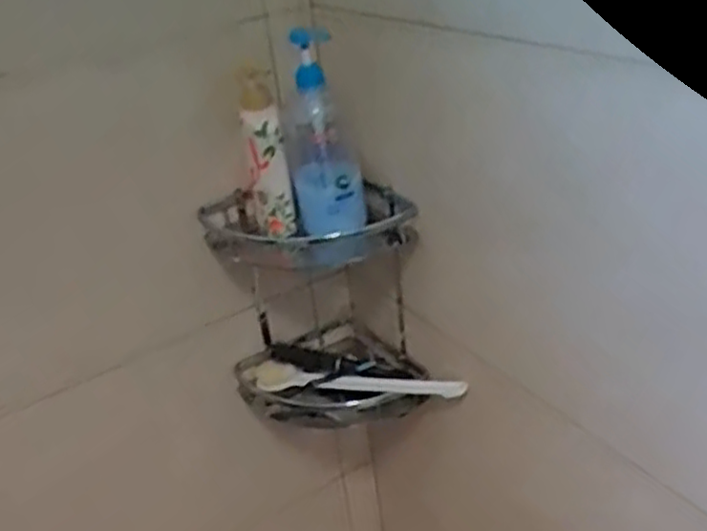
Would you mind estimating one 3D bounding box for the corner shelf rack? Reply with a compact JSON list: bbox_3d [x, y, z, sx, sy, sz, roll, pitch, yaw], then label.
[{"bbox_3d":[-0.040,0.057,1.045,0.277,0.315,0.224,-11,30,-7],"label":"corner shelf rack"}]

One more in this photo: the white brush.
[{"bbox_3d":[-0.003,0.161,1.033,0.316,0.033,0.041,3,32,18],"label":"white brush"}]

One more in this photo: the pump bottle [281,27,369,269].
[{"bbox_3d":[-0.041,-0.156,0.987,0.093,0.278,0.097,-10,9,-4],"label":"pump bottle"}]

